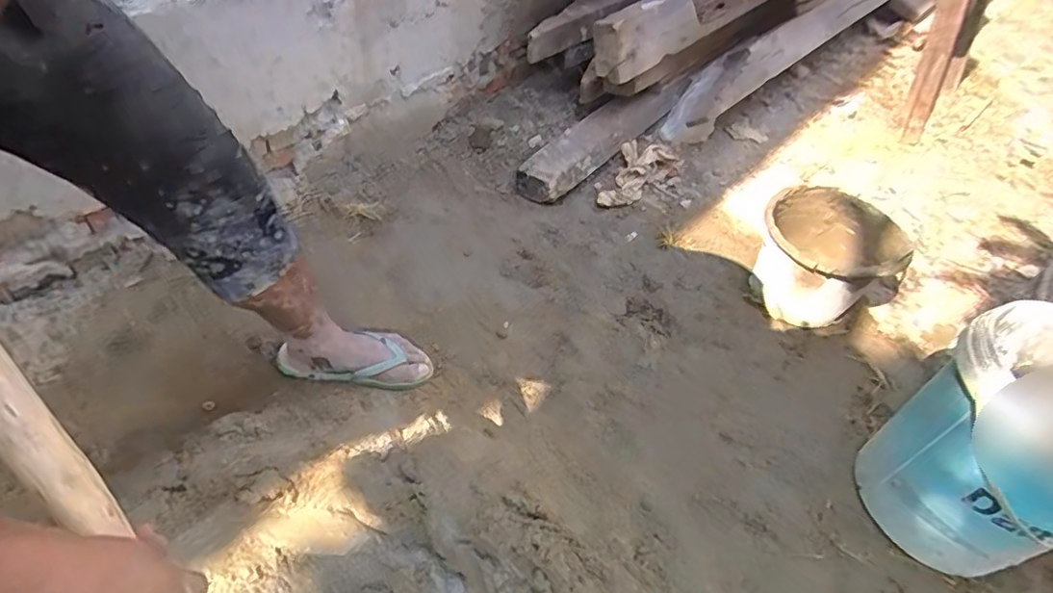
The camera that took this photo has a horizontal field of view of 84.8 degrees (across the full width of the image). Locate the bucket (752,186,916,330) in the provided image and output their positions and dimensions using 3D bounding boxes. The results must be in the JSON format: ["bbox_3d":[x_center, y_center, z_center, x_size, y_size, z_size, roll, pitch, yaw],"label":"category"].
[{"bbox_3d":[0.651,-0.081,1.306,0.284,0.225,0.275,6,46,-6],"label":"bucket"}]

